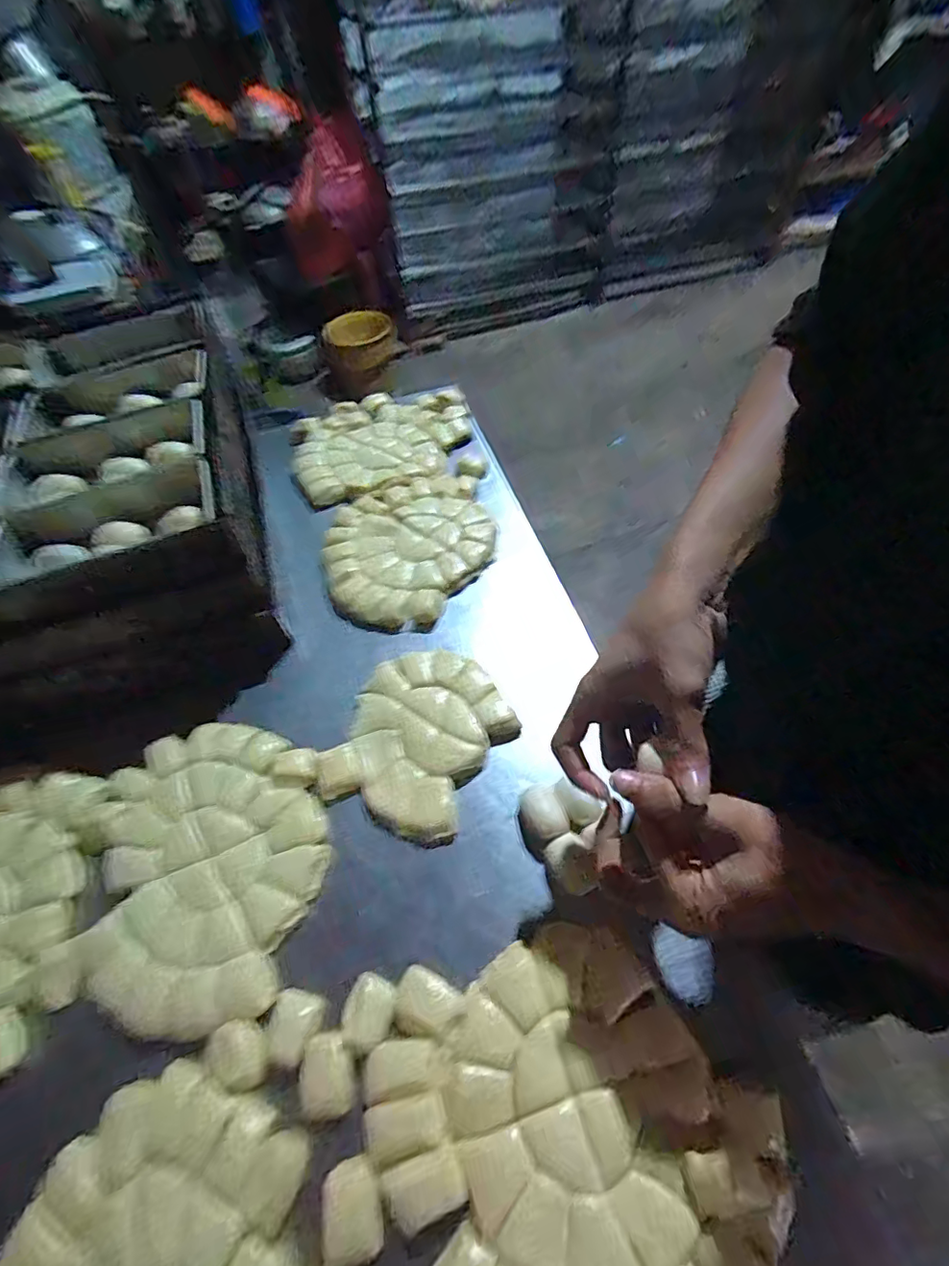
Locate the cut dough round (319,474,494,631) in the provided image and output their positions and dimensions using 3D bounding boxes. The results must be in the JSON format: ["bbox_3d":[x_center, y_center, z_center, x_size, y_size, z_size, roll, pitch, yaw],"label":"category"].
[{"bbox_3d":[-0.073,-0.100,0.638,0.198,0.020,0.203,-2,55,3],"label":"cut dough round"}]

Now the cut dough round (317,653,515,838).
[{"bbox_3d":[-0.051,0.090,0.500,0.142,0.013,0.162,20,59,18],"label":"cut dough round"}]

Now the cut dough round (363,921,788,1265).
[{"bbox_3d":[0.053,0.300,0.334,0.204,0.015,0.226,-36,60,-19],"label":"cut dough round"}]

